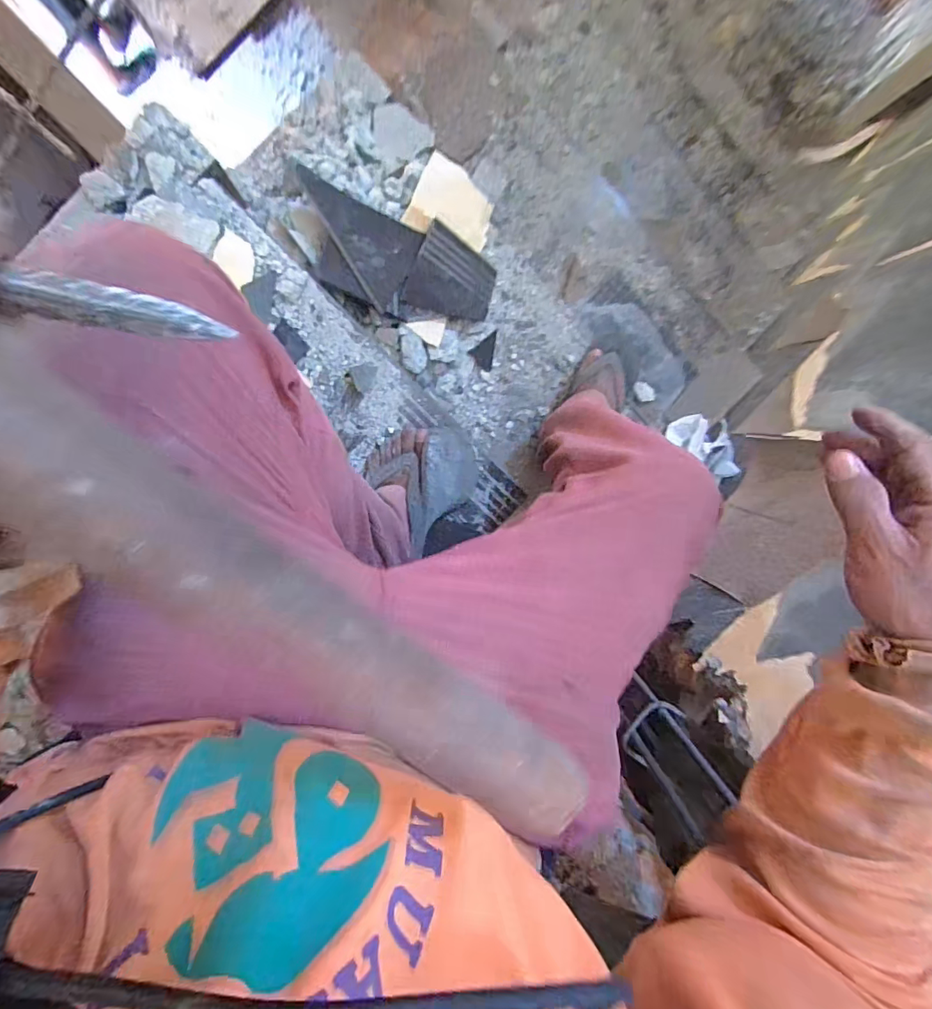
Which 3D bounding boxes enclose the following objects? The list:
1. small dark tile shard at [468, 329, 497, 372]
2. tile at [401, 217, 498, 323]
[{"bbox_3d":[0.038,-0.256,0.819,0.063,0.008,0.046,-39,116,-11],"label":"small dark tile shard"},{"bbox_3d":[-0.021,-0.350,0.741,0.168,0.014,0.119,0,107,-44],"label":"tile"}]

